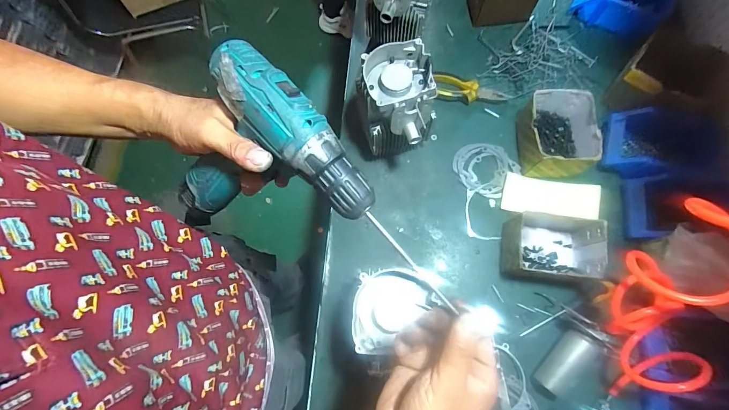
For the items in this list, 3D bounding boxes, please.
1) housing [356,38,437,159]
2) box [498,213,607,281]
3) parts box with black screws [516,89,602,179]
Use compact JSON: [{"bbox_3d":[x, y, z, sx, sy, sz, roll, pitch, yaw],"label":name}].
[{"bbox_3d":[0.061,-0.171,0.651,0.118,0.204,0.151,-13,74,-3],"label":"housing"},{"bbox_3d":[0.340,0.078,0.630,0.161,0.099,0.114,7,74,3],"label":"box"},{"bbox_3d":[0.385,-0.138,0.685,0.144,0.096,0.155,4,74,2],"label":"parts box with black screws"}]

